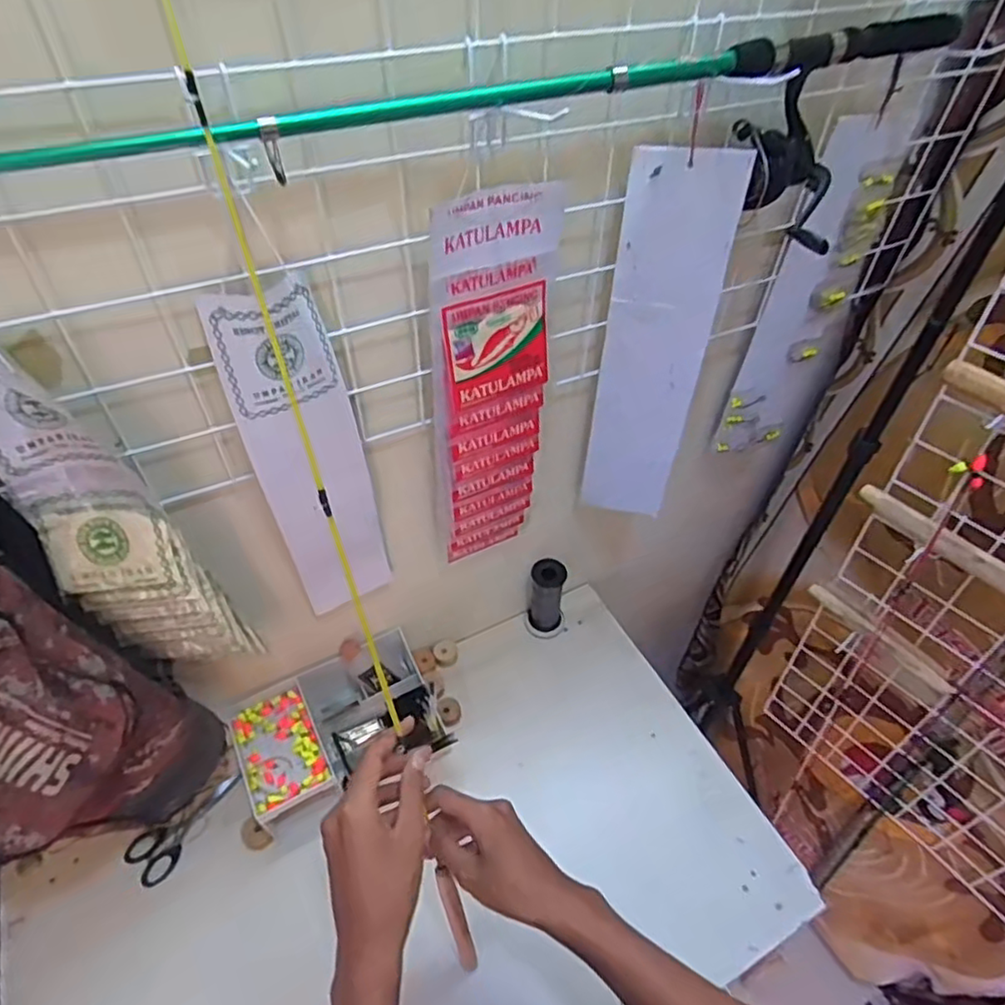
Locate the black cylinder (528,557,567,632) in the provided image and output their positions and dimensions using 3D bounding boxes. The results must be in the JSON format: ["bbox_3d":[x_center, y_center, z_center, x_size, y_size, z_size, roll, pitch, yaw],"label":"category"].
[{"bbox_3d":[0.064,0.136,0.921,0.051,0.118,0.046,4,47,4],"label":"black cylinder"}]

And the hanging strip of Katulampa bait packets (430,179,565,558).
[{"bbox_3d":[-0.006,-0.089,0.615,0.117,0.398,0.026,-18,50,-16],"label":"hanging strip of Katulampa bait packets"}]

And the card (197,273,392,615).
[{"bbox_3d":[-0.165,-0.030,0.558,0.093,0.336,0.027,-23,51,-20],"label":"card"}]

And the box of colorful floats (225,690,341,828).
[{"bbox_3d":[-0.262,0.306,0.757,0.089,0.065,0.147,-23,51,-20],"label":"box of colorful floats"}]

